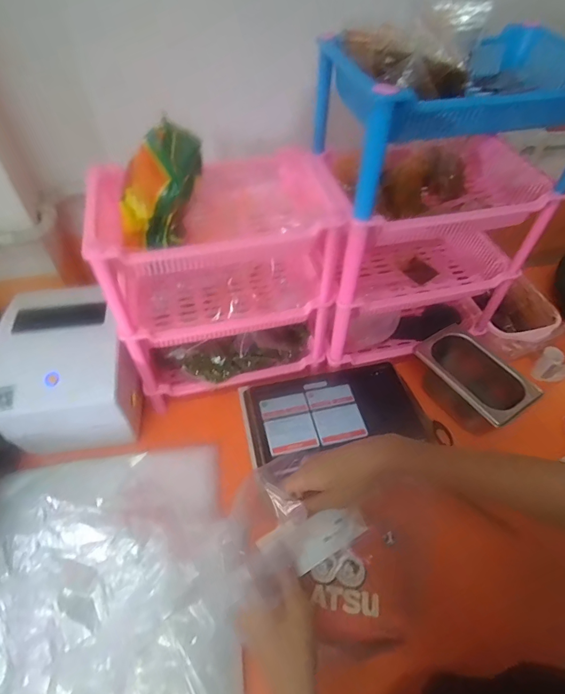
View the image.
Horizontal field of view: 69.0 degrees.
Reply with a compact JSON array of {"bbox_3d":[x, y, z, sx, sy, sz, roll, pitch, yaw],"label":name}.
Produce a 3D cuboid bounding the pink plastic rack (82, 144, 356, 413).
[{"bbox_3d":[-0.089,-0.111,0.635,0.310,0.285,0.209,-12,52,-11],"label":"pink plastic rack"}]

